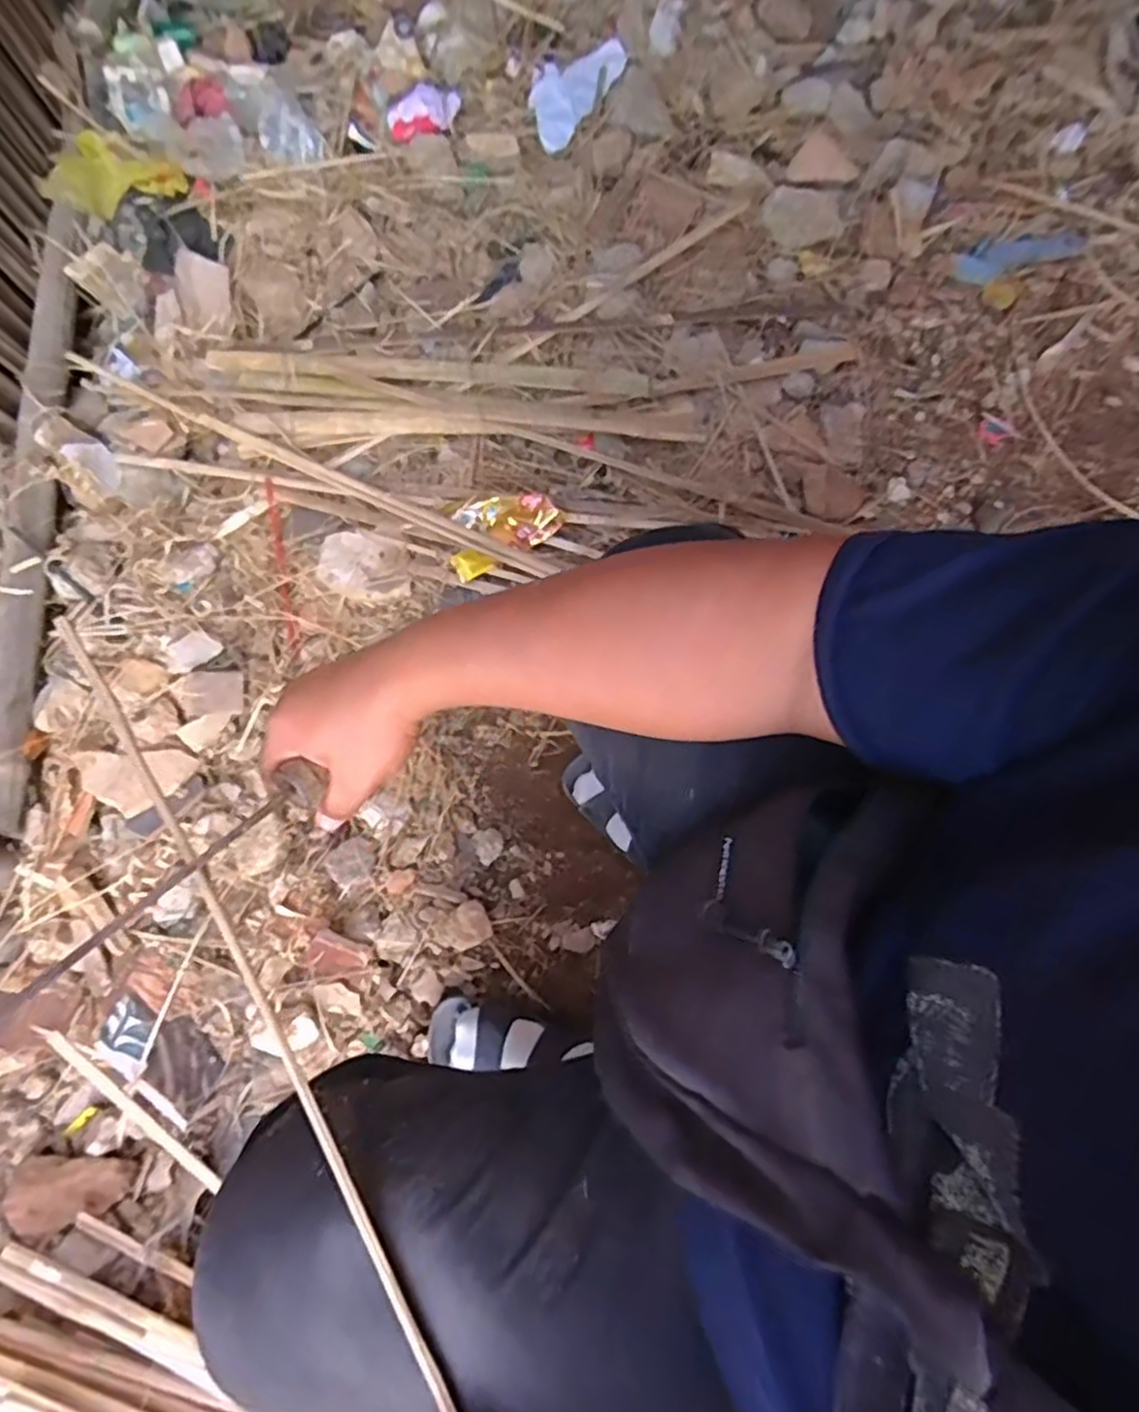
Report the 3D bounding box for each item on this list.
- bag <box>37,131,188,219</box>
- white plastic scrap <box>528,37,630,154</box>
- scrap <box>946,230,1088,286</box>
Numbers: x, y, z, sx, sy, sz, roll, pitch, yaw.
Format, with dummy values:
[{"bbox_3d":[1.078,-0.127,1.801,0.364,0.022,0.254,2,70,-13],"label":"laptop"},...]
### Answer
[{"bbox_3d":[-0.631,-0.731,0.988,0.185,0.033,0.113,20,77,4],"label":"bag"},{"bbox_3d":[-0.010,-0.889,1.024,0.114,0.034,0.193,33,79,6],"label":"white plastic scrap"},{"bbox_3d":[0.603,-0.607,0.950,0.211,0.007,0.054,-21,78,-6],"label":"scrap"}]

